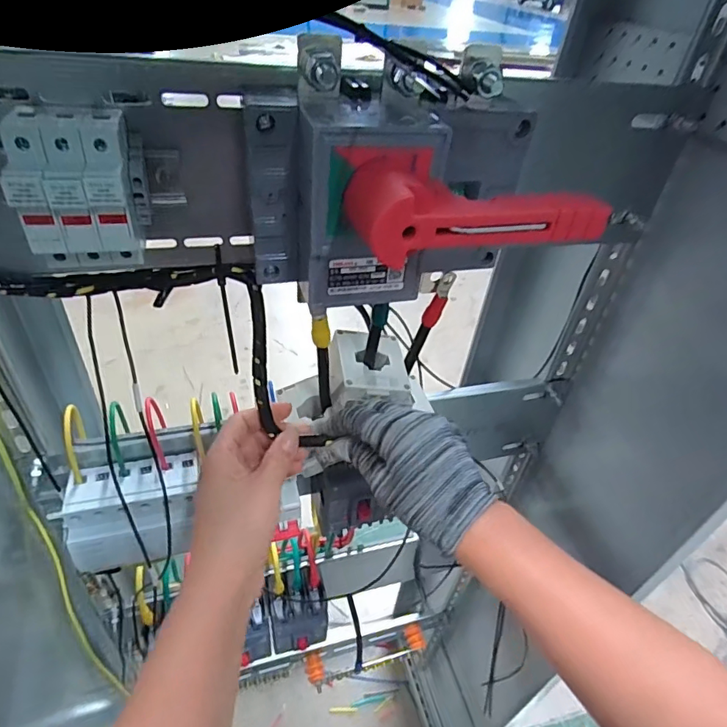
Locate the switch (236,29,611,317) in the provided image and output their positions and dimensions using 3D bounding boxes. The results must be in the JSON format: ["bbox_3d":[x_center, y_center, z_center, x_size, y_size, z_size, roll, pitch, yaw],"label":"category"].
[{"bbox_3d":[0.028,-0.088,0.287,0.176,0.109,0.111,-7,42,-15],"label":"switch"}]

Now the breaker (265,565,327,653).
[{"bbox_3d":[-0.089,0.345,0.672,0.079,0.098,0.070,-7,42,-15],"label":"breaker"}]

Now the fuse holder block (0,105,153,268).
[{"bbox_3d":[-0.156,-0.094,0.270,0.066,0.078,0.058,-6,42,-14],"label":"fuse holder block"}]

